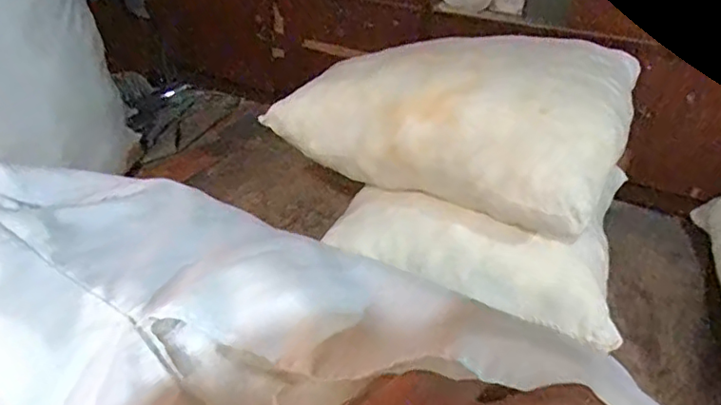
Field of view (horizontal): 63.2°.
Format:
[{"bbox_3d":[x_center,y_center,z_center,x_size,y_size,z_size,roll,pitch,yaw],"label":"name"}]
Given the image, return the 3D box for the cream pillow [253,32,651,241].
[{"bbox_3d":[0.150,-0.160,1.071,0.604,0.328,0.160,18,-5,23],"label":"cream pillow"}]

